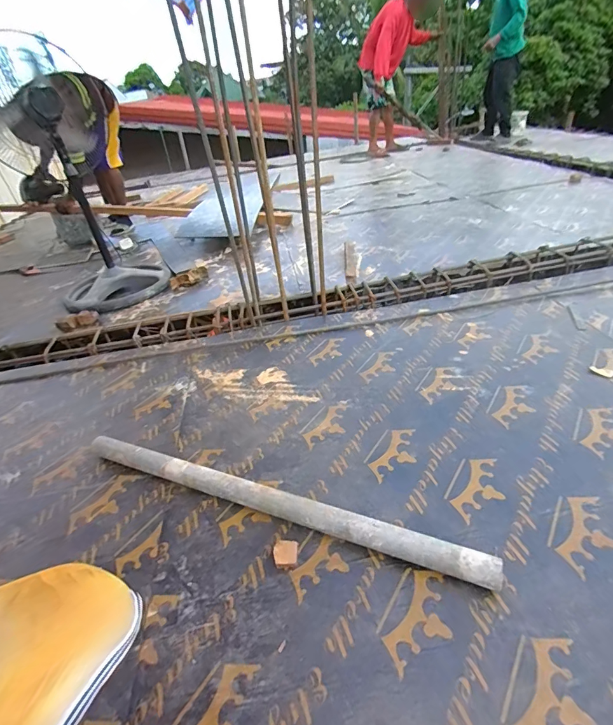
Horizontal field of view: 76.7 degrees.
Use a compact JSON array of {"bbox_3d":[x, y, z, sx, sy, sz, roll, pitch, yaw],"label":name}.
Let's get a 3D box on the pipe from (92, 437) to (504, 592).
[{"bbox_3d":[-0.097,0.271,0.773,0.876,0.056,0.053,10,40,22],"label":"pipe"}]

